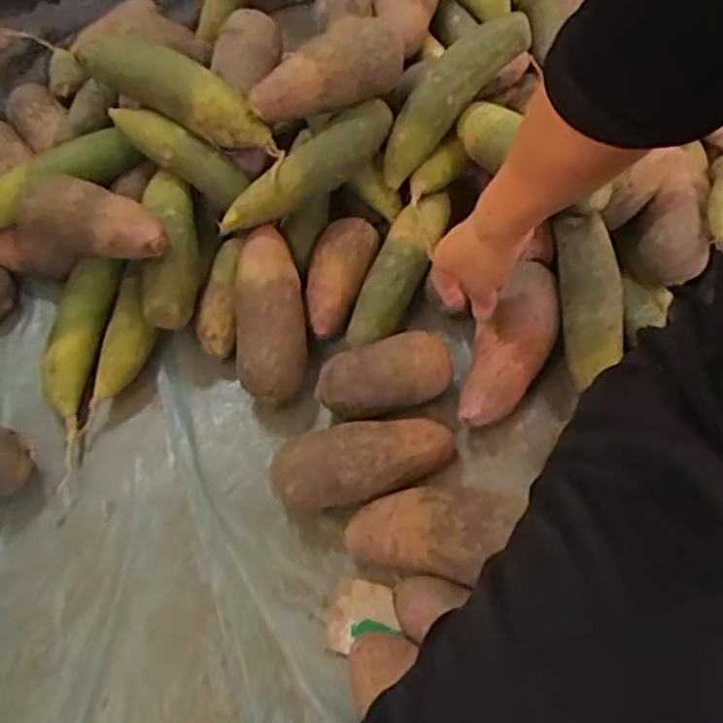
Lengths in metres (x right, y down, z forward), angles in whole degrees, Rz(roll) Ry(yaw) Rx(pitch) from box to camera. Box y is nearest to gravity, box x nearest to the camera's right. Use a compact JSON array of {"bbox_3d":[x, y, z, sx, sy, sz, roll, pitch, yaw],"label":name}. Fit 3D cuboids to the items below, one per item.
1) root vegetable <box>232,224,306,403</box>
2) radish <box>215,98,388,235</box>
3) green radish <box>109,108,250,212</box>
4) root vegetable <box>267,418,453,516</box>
[{"bbox_3d":[-0.094,-0.056,0.699,0.069,0.061,0.180,-6,74,1],"label":"root vegetable"},{"bbox_3d":[-0.059,-0.199,0.721,0.208,0.046,0.053,-34,62,4],"label":"radish"},{"bbox_3d":[-0.200,-0.226,0.760,0.164,0.047,0.044,33,65,-10],"label":"green radish"},{"bbox_3d":[0.003,0.091,0.644,0.166,0.080,0.069,-11,60,-2],"label":"root vegetable"}]

